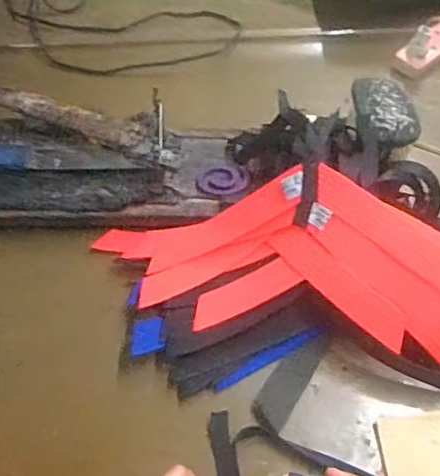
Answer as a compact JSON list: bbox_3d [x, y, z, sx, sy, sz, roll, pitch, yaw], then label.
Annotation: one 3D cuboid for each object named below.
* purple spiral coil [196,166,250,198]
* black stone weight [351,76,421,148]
[{"bbox_3d":[0.003,-0.065,0.679,0.056,0.004,0.051,0,49,0],"label":"purple spiral coil"},{"bbox_3d":[0.169,-0.133,0.617,0.058,0.018,0.105,-2,49,-1],"label":"black stone weight"}]

